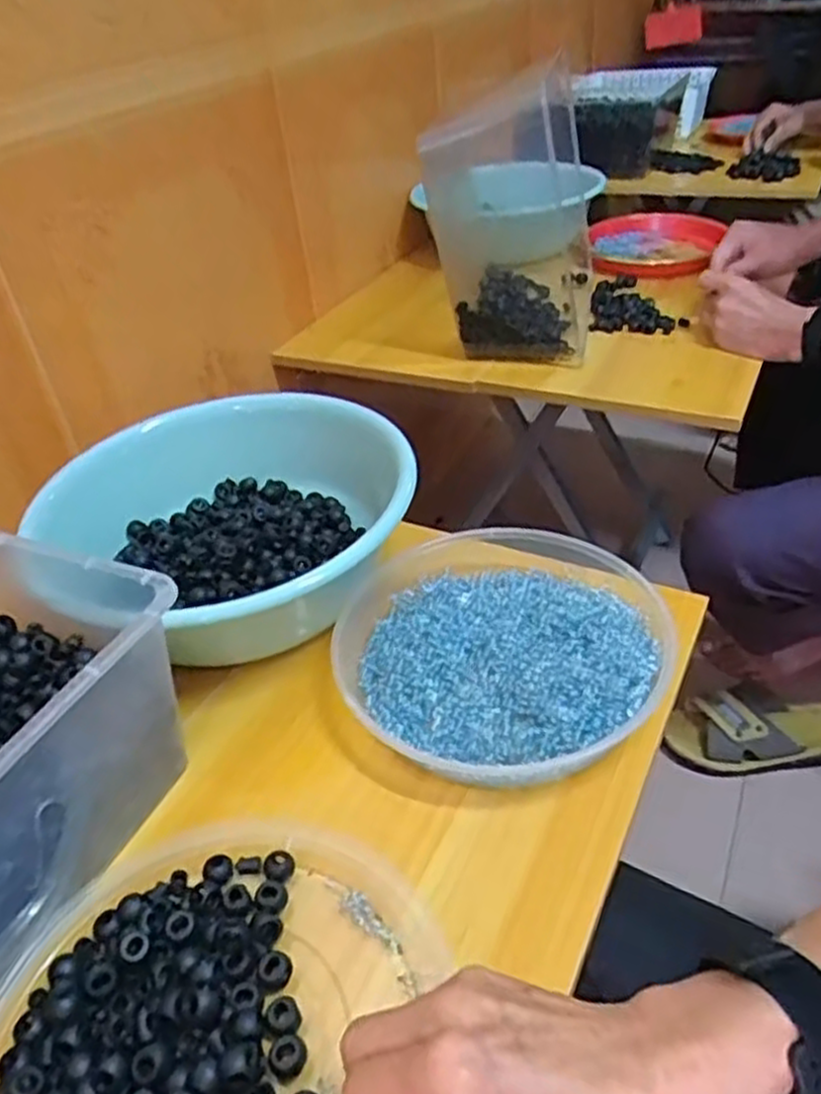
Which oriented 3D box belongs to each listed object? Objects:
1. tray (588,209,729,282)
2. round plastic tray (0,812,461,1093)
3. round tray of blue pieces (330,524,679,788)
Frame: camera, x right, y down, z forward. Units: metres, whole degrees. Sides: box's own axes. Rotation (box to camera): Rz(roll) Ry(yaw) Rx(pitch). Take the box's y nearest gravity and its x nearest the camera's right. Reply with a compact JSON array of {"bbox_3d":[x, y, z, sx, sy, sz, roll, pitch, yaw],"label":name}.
[{"bbox_3d":[0.361,-0.459,1.156,0.180,0.032,0.209,15,43,26],"label":"tray"},{"bbox_3d":[-0.101,0.237,0.373,0.236,0.034,0.219,-4,38,3],"label":"round plastic tray"},{"bbox_3d":[0.059,0.064,0.557,0.231,0.040,0.251,-4,38,3],"label":"round tray of blue pieces"}]

